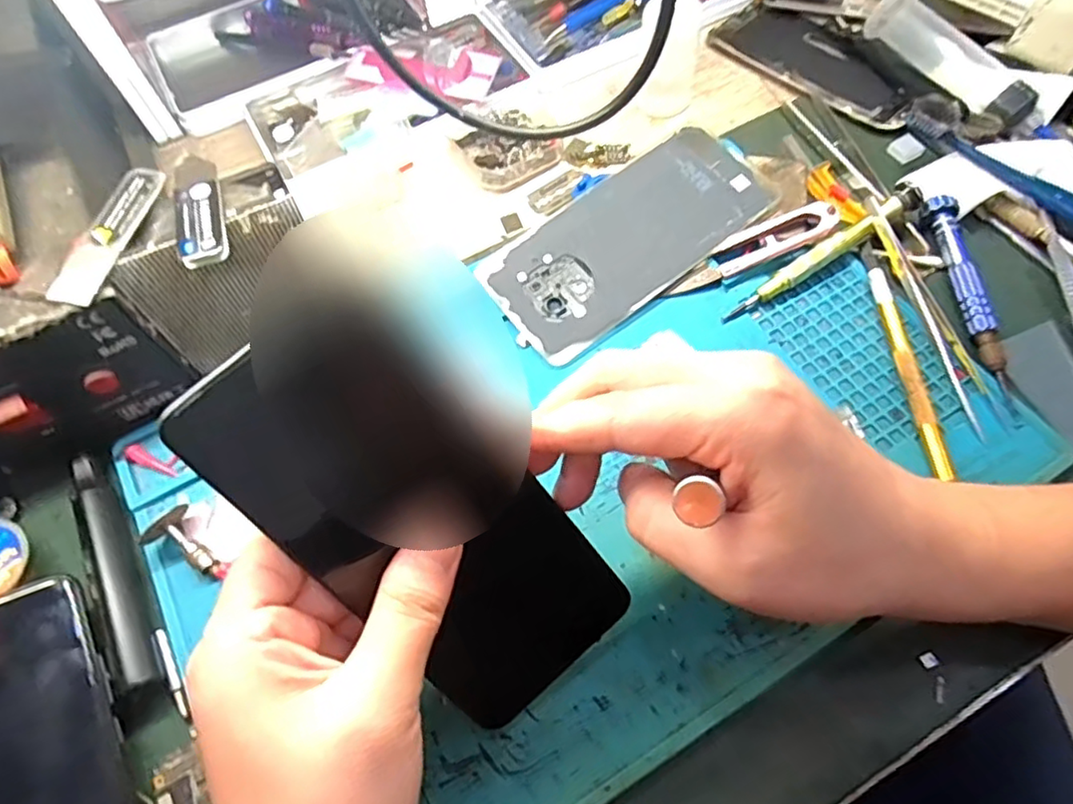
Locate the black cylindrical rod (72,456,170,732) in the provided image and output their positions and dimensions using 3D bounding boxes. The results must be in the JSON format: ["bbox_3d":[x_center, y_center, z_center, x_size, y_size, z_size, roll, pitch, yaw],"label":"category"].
[{"bbox_3d":[-0.183,0.076,0.275,0.016,0.008,0.125,-30,64,-11],"label":"black cylindrical rod"}]

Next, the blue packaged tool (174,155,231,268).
[{"bbox_3d":[-0.140,-0.081,0.266,0.018,0.007,0.061,-19,63,-6],"label":"blue packaged tool"}]

